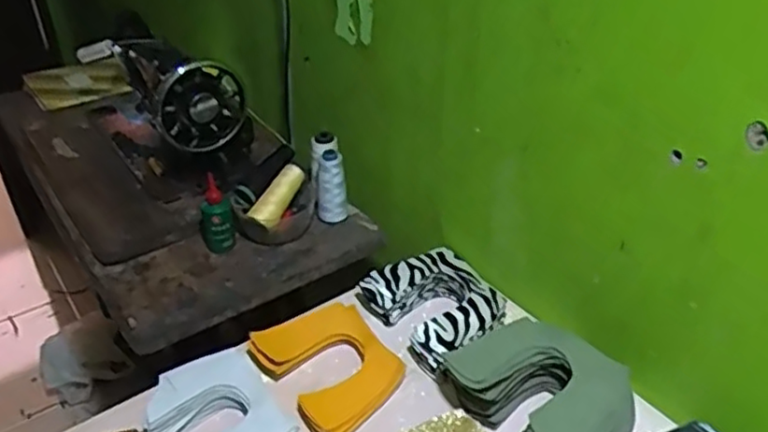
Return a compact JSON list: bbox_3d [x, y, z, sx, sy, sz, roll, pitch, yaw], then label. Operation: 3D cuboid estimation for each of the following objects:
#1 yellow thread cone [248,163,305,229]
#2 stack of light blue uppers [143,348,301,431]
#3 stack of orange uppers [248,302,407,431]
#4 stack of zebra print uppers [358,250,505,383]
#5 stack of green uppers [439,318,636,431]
[{"bbox_3d":[-0.153,-0.030,0.970,0.038,0.039,0.117,16,55,25],"label":"yellow thread cone"},{"bbox_3d":[-0.170,0.212,0.681,0.124,0.035,0.156,-27,44,-32],"label":"stack of light blue uppers"},{"bbox_3d":[-0.060,0.166,0.752,0.132,0.035,0.158,-27,43,-32],"label":"stack of orange uppers"},{"bbox_3d":[0.068,0.112,0.810,0.140,0.050,0.159,-20,40,-26],"label":"stack of zebra print uppers"},{"bbox_3d":[0.169,0.174,0.697,0.159,0.057,0.188,-25,42,-31],"label":"stack of green uppers"}]

